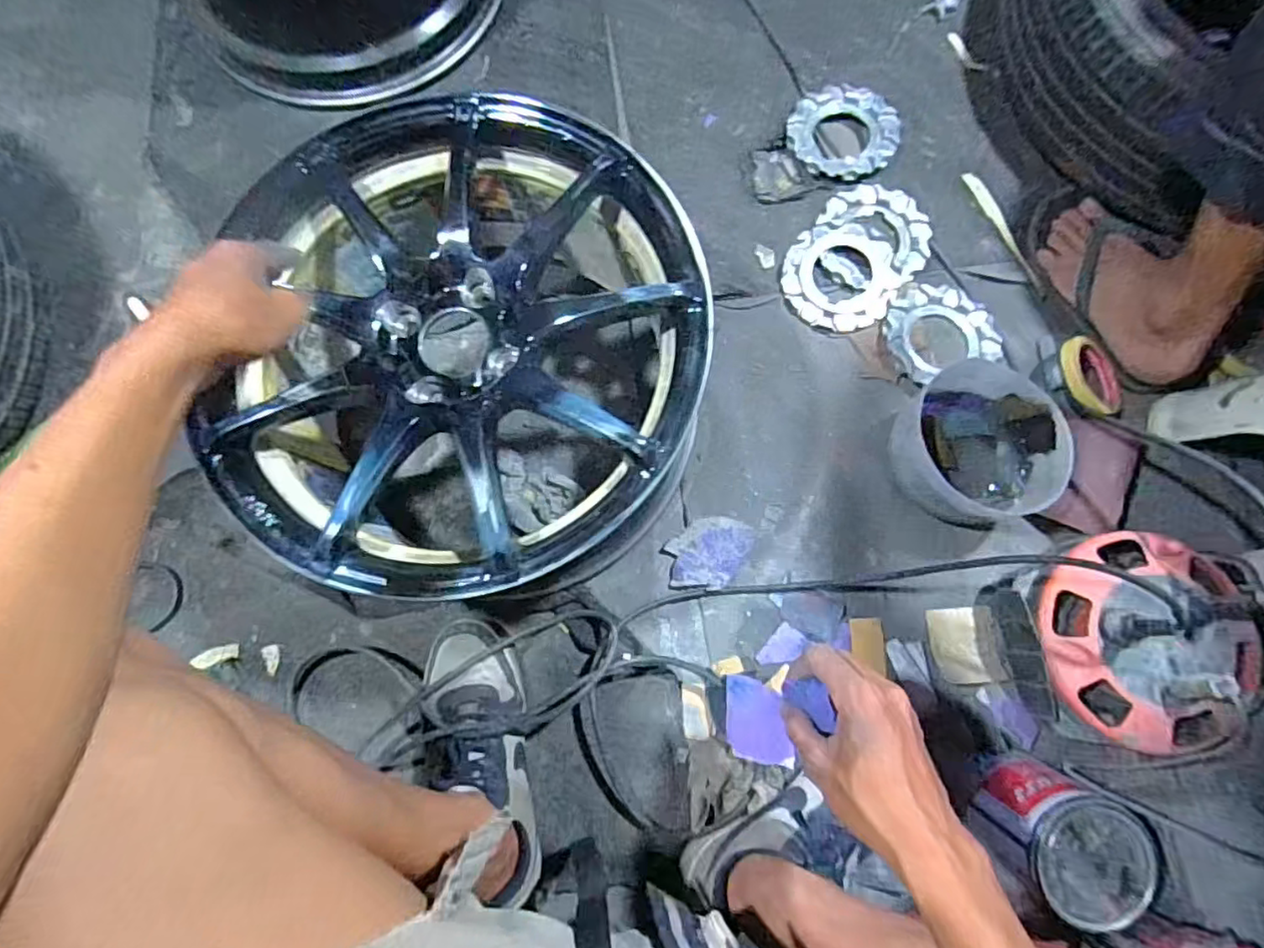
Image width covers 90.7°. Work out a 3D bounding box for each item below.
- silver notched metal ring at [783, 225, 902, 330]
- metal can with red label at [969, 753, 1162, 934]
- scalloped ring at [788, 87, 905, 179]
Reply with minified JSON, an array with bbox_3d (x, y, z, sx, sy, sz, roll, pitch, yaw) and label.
[{"bbox_3d":[0.246,-0.236,0.744,0.127,0.022,0.129,0,78,0],"label":"silver notched metal ring"},{"bbox_3d":[0.377,0.327,0.569,0.113,0.106,0.104,35,80,8],"label":"metal can with red label"},{"bbox_3d":[0.262,-0.423,0.775,0.126,0.013,0.129,-1,77,6],"label":"scalloped ring"}]

